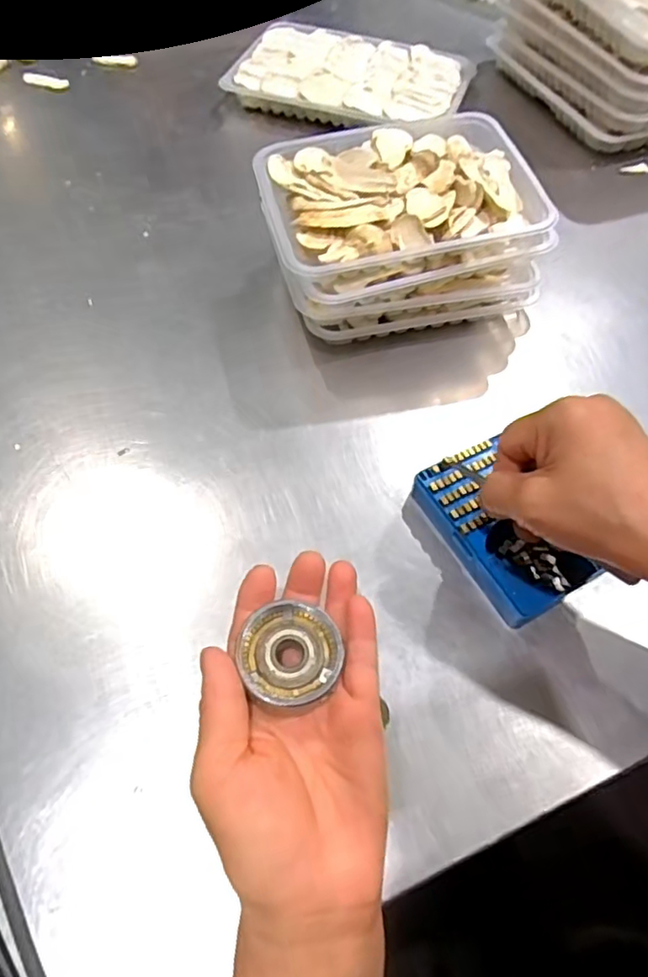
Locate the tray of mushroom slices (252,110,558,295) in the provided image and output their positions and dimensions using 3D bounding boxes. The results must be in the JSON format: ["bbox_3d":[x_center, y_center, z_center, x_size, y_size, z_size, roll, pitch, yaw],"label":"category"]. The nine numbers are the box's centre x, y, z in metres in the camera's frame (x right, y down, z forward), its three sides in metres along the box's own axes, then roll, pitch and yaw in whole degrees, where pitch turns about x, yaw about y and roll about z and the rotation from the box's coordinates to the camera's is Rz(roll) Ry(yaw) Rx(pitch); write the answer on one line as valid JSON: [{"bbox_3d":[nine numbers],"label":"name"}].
[{"bbox_3d":[0.049,-0.204,0.420,0.179,0.035,0.135,-14,61,-10],"label":"tray of mushroom slices"}]

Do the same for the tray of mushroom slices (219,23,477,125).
[{"bbox_3d":[0.026,-0.425,0.625,0.233,0.031,0.145,20,61,10],"label":"tray of mushroom slices"}]

